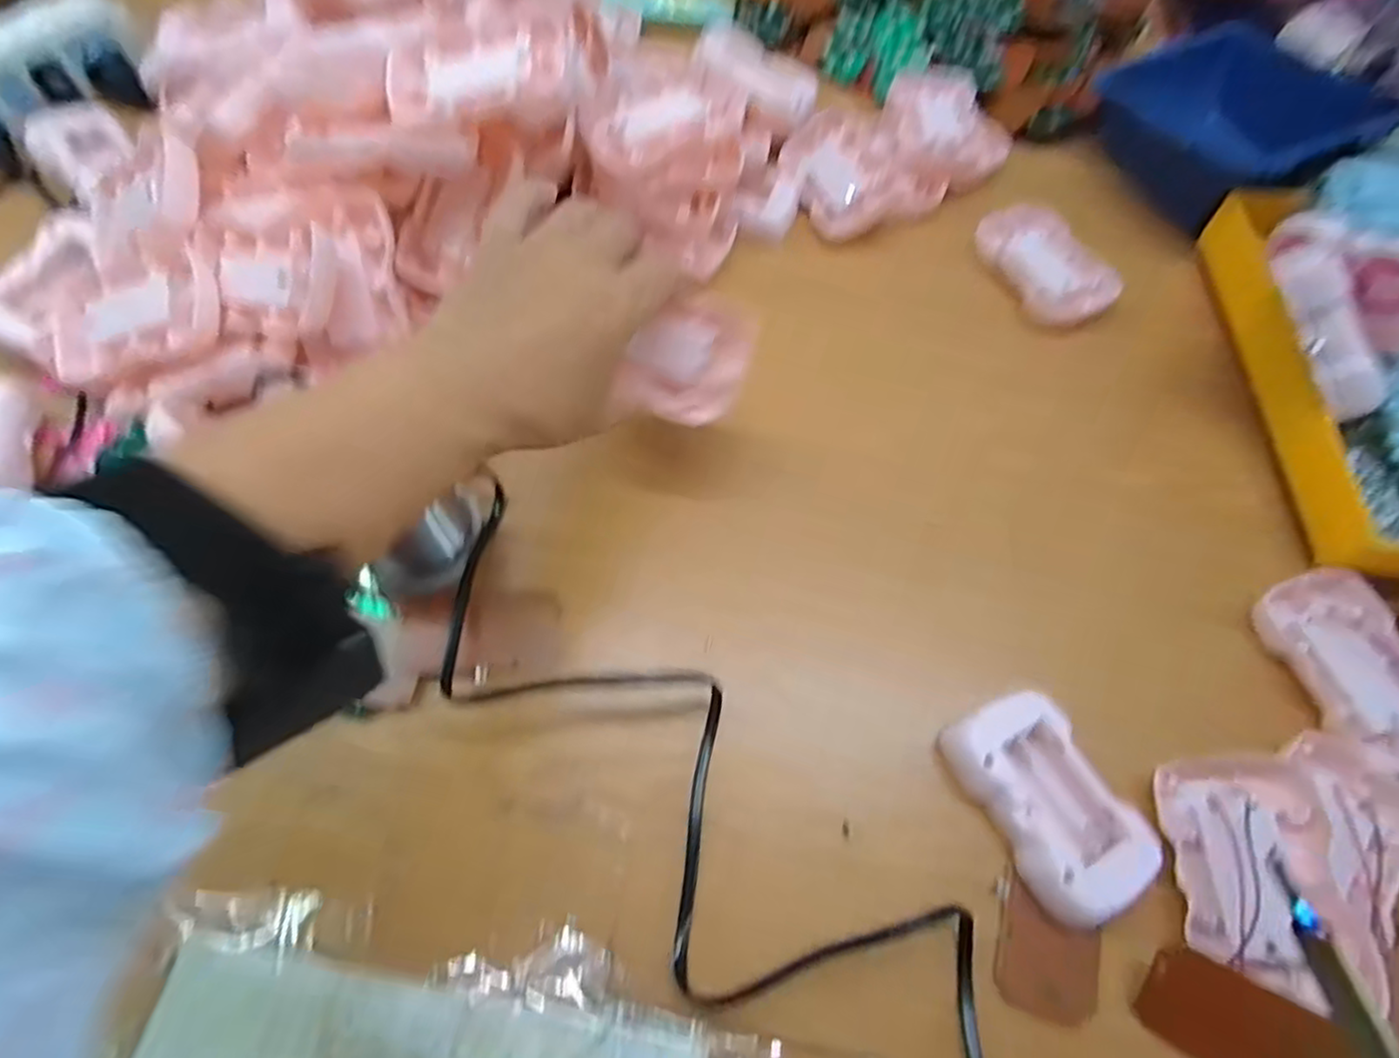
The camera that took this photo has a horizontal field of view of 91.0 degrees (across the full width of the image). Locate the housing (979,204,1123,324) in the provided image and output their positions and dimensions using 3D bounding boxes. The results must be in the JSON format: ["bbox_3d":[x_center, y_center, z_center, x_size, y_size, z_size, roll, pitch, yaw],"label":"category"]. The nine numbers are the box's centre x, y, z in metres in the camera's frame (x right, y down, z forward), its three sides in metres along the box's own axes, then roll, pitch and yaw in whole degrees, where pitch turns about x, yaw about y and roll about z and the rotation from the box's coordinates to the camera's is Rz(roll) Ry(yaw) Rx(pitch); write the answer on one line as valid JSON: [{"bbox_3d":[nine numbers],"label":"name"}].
[{"bbox_3d":[0.215,-0.165,0.429,0.054,0.014,0.089,-24,67,-13],"label":"housing"}]

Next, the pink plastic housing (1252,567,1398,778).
[{"bbox_3d":[0.301,0.063,0.314,0.055,0.016,0.089,-10,64,-7],"label":"pink plastic housing"}]

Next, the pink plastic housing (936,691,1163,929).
[{"bbox_3d":[0.144,0.112,0.284,0.052,0.016,0.084,-25,67,-13],"label":"pink plastic housing"}]

